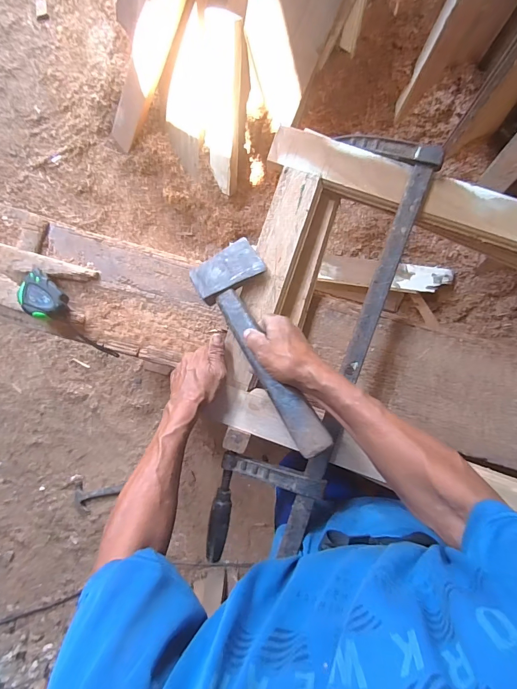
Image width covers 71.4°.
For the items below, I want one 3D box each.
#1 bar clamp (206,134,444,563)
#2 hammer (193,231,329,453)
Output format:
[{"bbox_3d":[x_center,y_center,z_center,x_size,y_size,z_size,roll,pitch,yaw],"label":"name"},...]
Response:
[{"bbox_3d":[0.092,0.016,0.571,0.154,0.055,0.715,19,93,1],"label":"bar clamp"},{"bbox_3d":[0.005,-0.005,0.515,0.102,0.031,0.338,-26,67,2],"label":"hammer"}]

